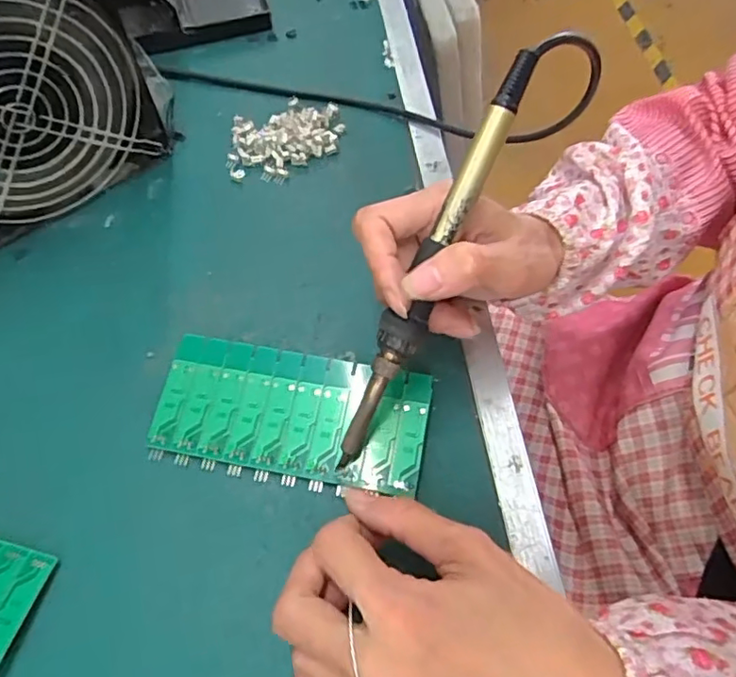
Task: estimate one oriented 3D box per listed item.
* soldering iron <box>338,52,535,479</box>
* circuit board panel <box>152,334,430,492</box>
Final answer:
[{"bbox_3d":[0.028,-0.030,0.265,0.018,0.016,0.202,25,99,14],"label":"soldering iron"},{"bbox_3d":[-0.039,0.038,0.300,0.136,0.004,0.062,9,69,7],"label":"circuit board panel"}]

